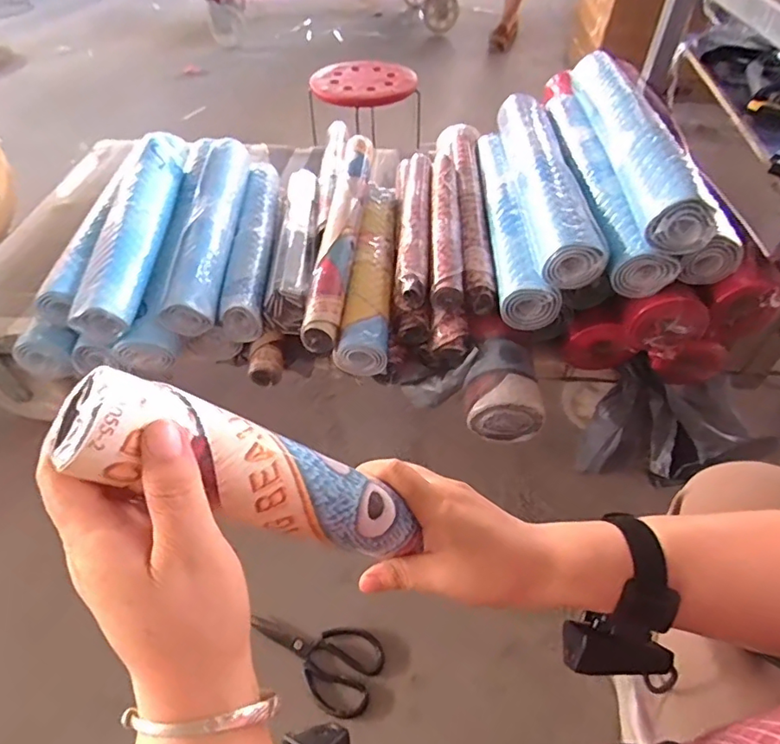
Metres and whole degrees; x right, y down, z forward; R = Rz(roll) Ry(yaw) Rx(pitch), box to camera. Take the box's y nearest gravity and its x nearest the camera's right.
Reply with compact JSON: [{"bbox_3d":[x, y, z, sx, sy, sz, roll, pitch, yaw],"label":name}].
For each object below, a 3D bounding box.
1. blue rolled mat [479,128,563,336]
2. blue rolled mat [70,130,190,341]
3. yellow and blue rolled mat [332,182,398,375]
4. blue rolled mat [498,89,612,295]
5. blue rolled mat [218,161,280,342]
[{"bbox_3d":[0.178,-0.274,0.869,0.076,0.069,0.528,-1,47,-1],"label":"blue rolled mat"},{"bbox_3d":[-0.393,-0.232,0.822,0.085,0.084,0.431,-3,47,-2],"label":"blue rolled mat"},{"bbox_3d":[-0.024,-0.177,0.849,0.070,0.060,0.435,3,47,3],"label":"yellow and blue rolled mat"},{"bbox_3d":[0.237,-0.316,0.818,0.088,0.060,0.529,1,47,1],"label":"blue rolled mat"},{"bbox_3d":[-0.220,-0.228,0.888,0.064,0.065,0.439,-2,47,-1],"label":"blue rolled mat"}]

